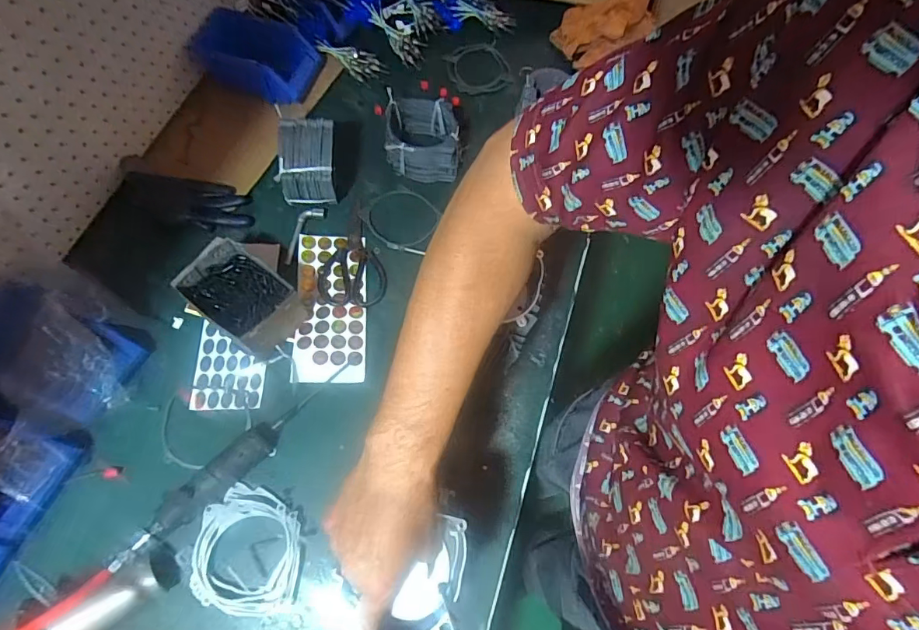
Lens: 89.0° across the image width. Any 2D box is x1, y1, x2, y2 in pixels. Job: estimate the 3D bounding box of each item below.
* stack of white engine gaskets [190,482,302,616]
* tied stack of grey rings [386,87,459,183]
[{"bbox_3d":[-0.262,0.290,0.585,0.122,0.024,0.141,4,67,-1],"label":"stack of white engine gaskets"},{"bbox_3d":[-0.062,-0.304,0.816,0.127,0.081,0.127,4,67,-1],"label":"tied stack of grey rings"}]

